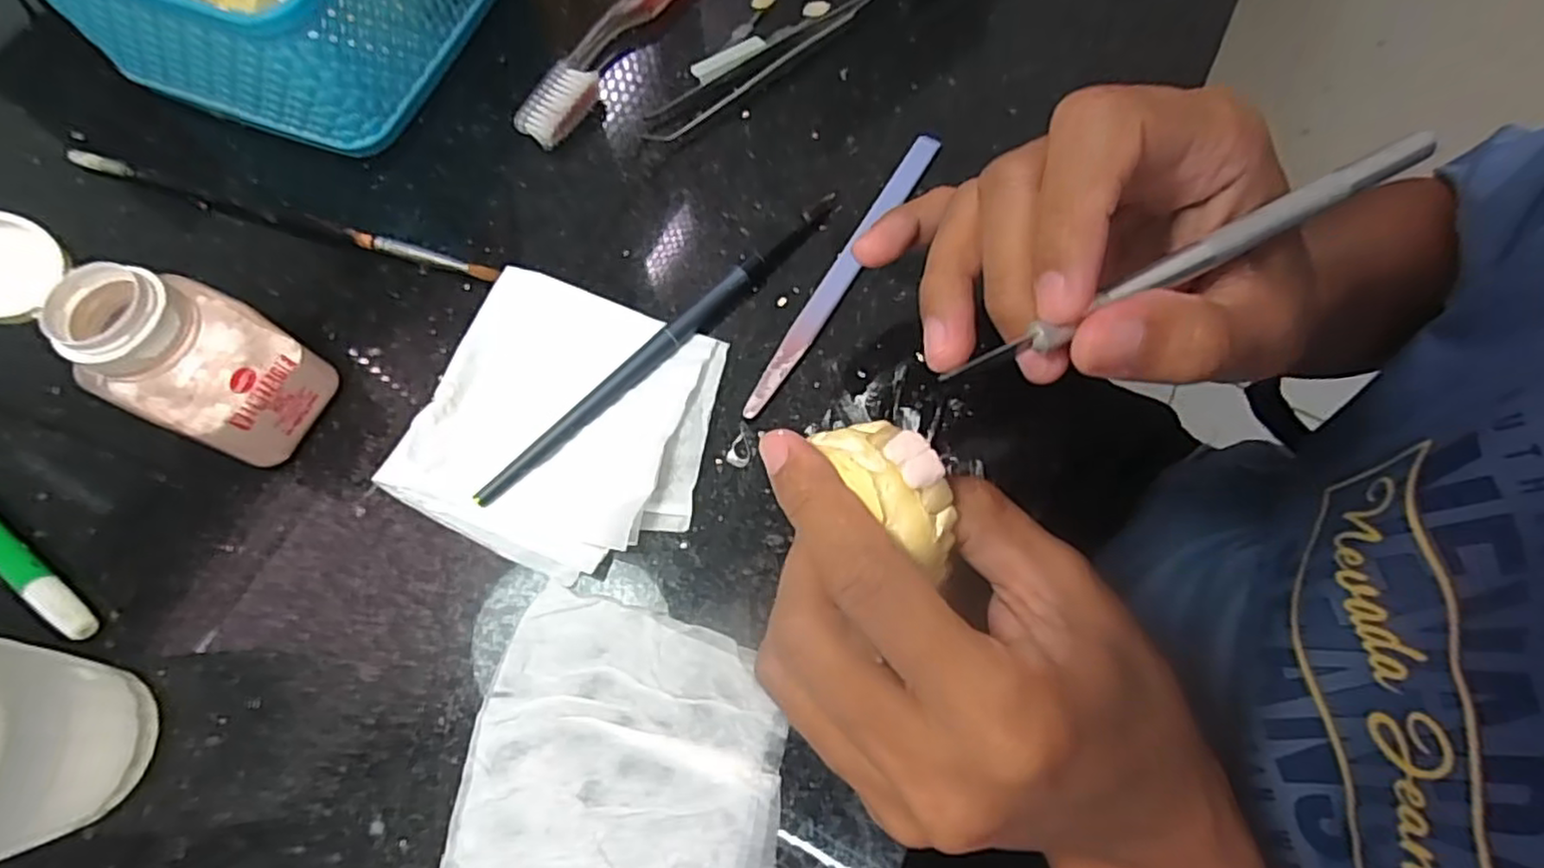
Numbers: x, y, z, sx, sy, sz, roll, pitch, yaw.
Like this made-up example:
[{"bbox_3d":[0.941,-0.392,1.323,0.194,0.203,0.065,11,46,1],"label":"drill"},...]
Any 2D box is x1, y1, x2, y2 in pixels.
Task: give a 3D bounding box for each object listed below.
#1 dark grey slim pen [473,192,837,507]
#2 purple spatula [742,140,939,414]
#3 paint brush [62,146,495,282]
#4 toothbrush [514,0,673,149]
[{"bbox_3d":[-0.036,-0.034,0.245,0.008,0.007,0.165,43,75,13],"label":"dark grey slim pen"},{"bbox_3d":[0.027,-0.062,0.259,0.009,0.005,0.136,30,73,10],"label":"purple spatula"},{"bbox_3d":[-0.192,-0.084,0.266,0.186,0.006,0.009,17,71,5],"label":"paint brush"},{"bbox_3d":[-0.049,-0.193,0.302,0.022,0.013,0.182,31,73,10],"label":"toothbrush"}]

